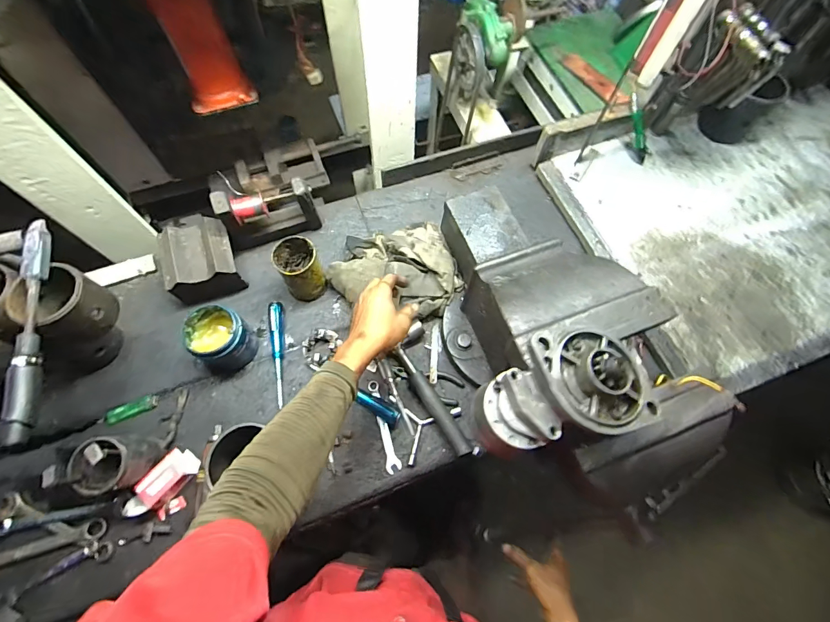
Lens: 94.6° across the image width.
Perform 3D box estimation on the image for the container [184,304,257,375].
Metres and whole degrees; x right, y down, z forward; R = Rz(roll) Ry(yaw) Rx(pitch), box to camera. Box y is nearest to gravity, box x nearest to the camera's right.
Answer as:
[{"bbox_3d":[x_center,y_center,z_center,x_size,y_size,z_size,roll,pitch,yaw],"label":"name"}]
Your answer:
[{"bbox_3d":[-0.330,0.053,0.657,0.088,0.097,0.096,25,69,8],"label":"container"}]

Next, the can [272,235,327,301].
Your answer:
[{"bbox_3d":[-0.210,-0.074,0.708,0.075,0.113,0.082,-28,71,-12],"label":"can"}]

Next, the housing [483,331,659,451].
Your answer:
[{"bbox_3d":[0.148,0.070,0.365,0.154,0.051,0.095,-9,68,-5],"label":"housing"}]

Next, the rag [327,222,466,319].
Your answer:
[{"bbox_3d":[-0.042,-0.080,0.732,0.231,0.061,0.208,-16,69,-8],"label":"rag"}]

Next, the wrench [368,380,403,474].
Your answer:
[{"bbox_3d":[-0.056,0.195,0.657,0.024,0.008,0.155,-16,69,-8],"label":"wrench"}]

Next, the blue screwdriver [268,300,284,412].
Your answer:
[{"bbox_3d":[-0.248,0.075,0.694,0.024,0.024,0.188,-8,72,-5],"label":"blue screwdriver"}]

